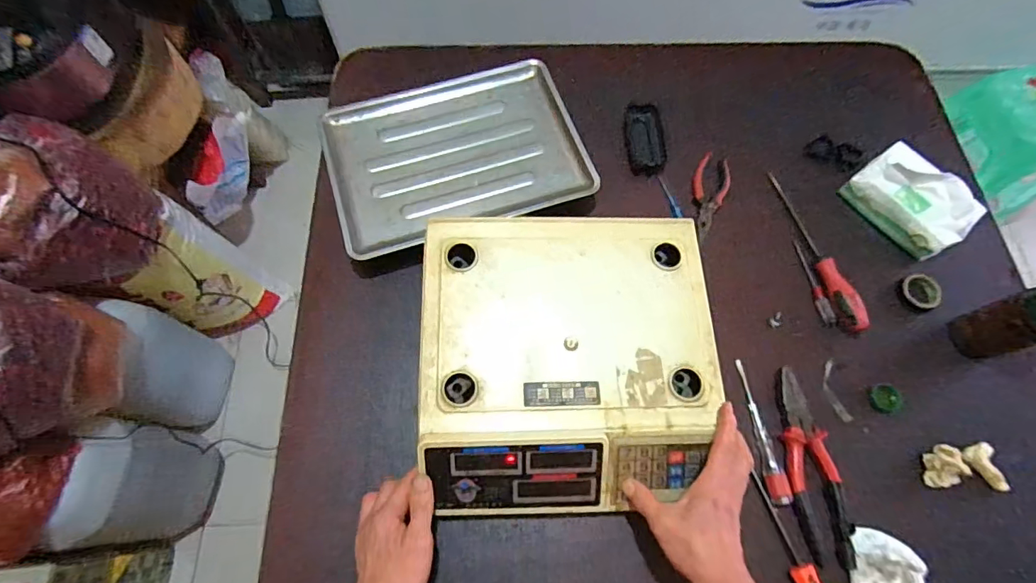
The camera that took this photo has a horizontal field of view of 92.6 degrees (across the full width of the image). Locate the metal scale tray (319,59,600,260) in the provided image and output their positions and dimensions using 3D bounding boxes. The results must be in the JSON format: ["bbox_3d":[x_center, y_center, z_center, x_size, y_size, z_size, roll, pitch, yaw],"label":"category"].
[{"bbox_3d":[-0.090,-0.201,0.698,0.338,0.034,0.262,-15,69,-8],"label":"metal scale tray"}]

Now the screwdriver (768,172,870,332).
[{"bbox_3d":[0.396,-0.059,0.661,0.029,0.028,0.241,-13,69,-7],"label":"screwdriver"}]

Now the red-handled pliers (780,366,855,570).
[{"bbox_3d":[0.325,0.194,0.554,0.052,0.020,0.206,-9,68,-5],"label":"red-handled pliers"}]

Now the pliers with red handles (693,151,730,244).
[{"bbox_3d":[0.265,-0.130,0.695,0.047,0.015,0.139,20,69,7],"label":"pliers with red handles"}]

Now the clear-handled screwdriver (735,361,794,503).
[{"bbox_3d":[0.286,0.159,0.576,0.021,0.024,0.162,-3,68,-3],"label":"clear-handled screwdriver"}]

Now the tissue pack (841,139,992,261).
[{"bbox_3d":[0.534,-0.125,0.665,0.087,0.069,0.146,-30,72,-13],"label":"tissue pack"}]

